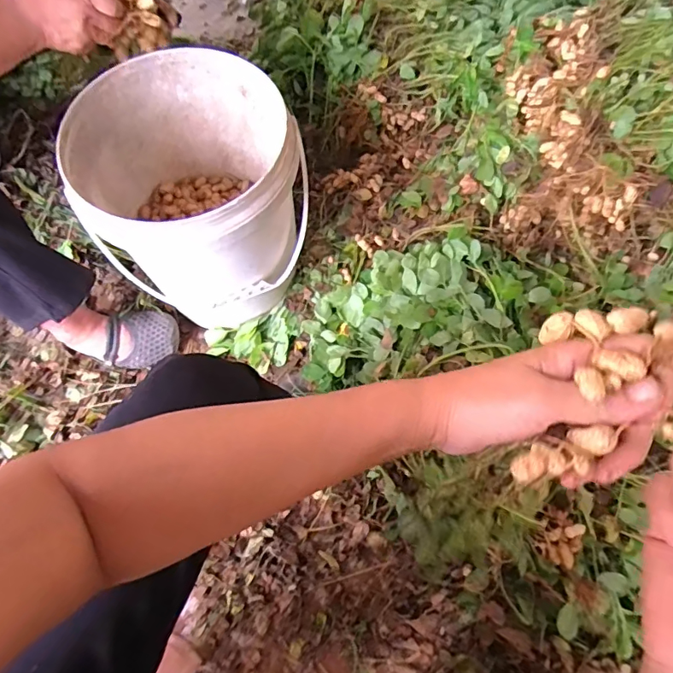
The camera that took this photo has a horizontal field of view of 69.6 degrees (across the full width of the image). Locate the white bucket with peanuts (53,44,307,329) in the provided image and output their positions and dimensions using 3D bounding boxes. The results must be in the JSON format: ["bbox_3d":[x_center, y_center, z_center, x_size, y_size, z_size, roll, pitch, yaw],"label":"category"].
[{"bbox_3d":[-0.204,-0.213,0.760,0.300,0.298,0.289,-1,67,2],"label":"white bucket with peanuts"}]

